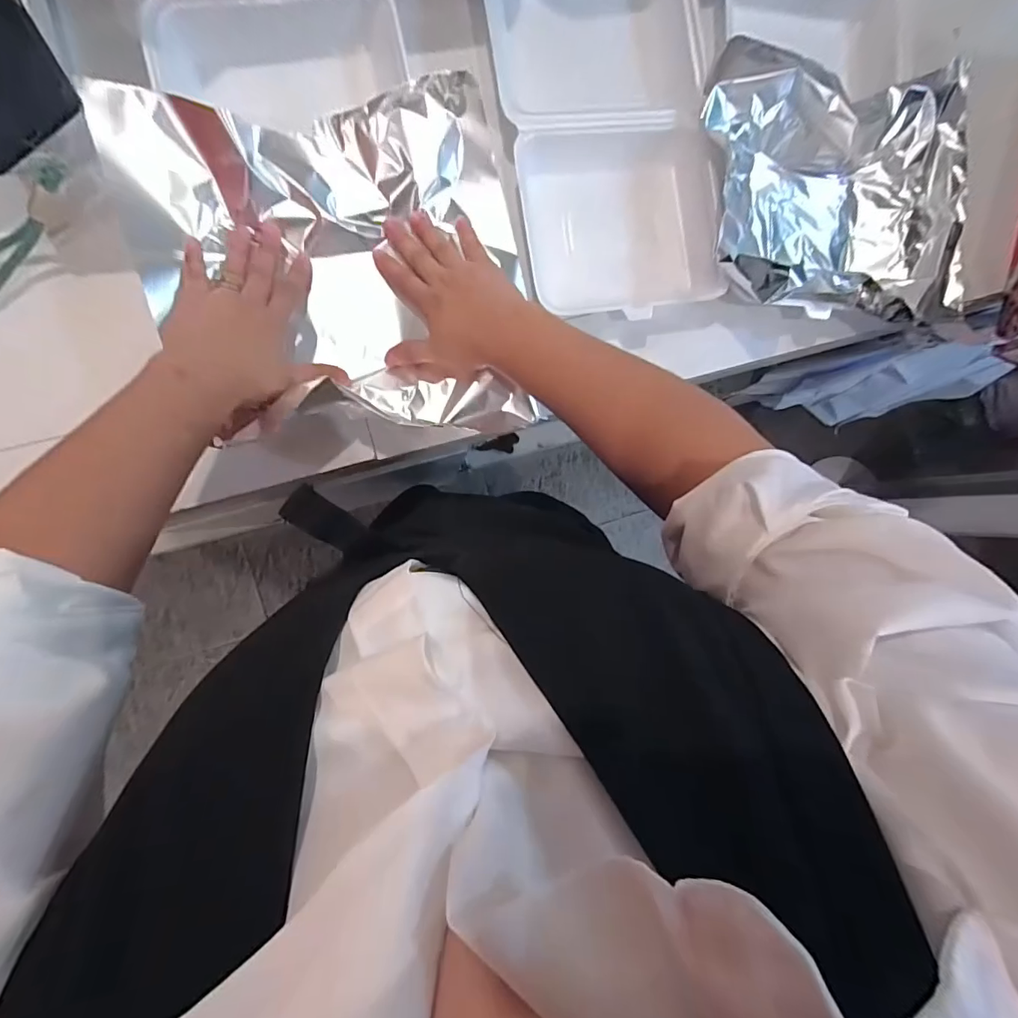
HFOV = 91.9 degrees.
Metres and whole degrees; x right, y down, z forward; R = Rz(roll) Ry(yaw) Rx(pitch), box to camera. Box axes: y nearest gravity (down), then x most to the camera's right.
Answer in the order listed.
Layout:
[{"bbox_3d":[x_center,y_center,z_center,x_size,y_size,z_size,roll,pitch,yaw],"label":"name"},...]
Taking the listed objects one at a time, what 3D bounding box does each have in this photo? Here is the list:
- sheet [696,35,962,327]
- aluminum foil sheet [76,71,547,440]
[{"bbox_3d":[0.305,-0.288,0.464,0.258,0.056,0.232,-1,90,-9],"label":"sheet"},{"bbox_3d":[-0.128,-0.180,0.387,0.280,0.059,0.256,-11,92,-9],"label":"aluminum foil sheet"}]

